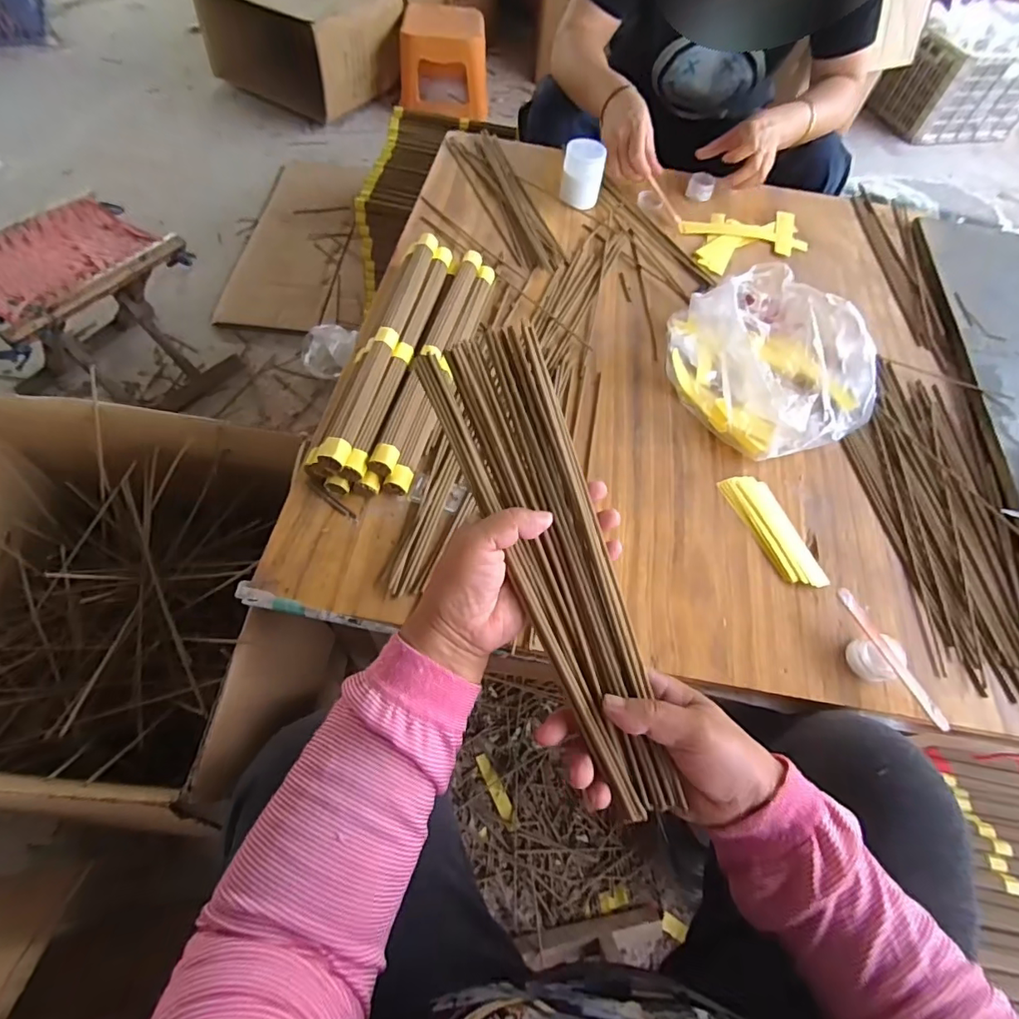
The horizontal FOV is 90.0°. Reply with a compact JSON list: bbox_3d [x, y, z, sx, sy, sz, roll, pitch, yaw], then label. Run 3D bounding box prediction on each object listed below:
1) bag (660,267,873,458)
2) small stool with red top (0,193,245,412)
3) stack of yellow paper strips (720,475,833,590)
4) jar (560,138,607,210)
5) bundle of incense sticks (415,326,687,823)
[{"bbox_3d":[0.284,-0.175,0.553,0.184,0.108,0.210,-19,65,-14],"label":"bag"},{"bbox_3d":[-0.758,-0.354,0.951,0.264,0.268,0.333,36,65,13],"label":"small stool with red top"},{"bbox_3d":[0.259,0.019,0.497,0.048,0.006,0.127,-19,65,-14],"label":"stack of yellow paper strips"},{"bbox_3d":[0.101,-0.462,0.702,0.057,0.066,0.049,9,62,0],"label":"jar"},{"bbox_3d":[0.028,0.030,0.326,0.076,0.018,0.312,-17,80,-12],"label":"bundle of incense sticks"}]

